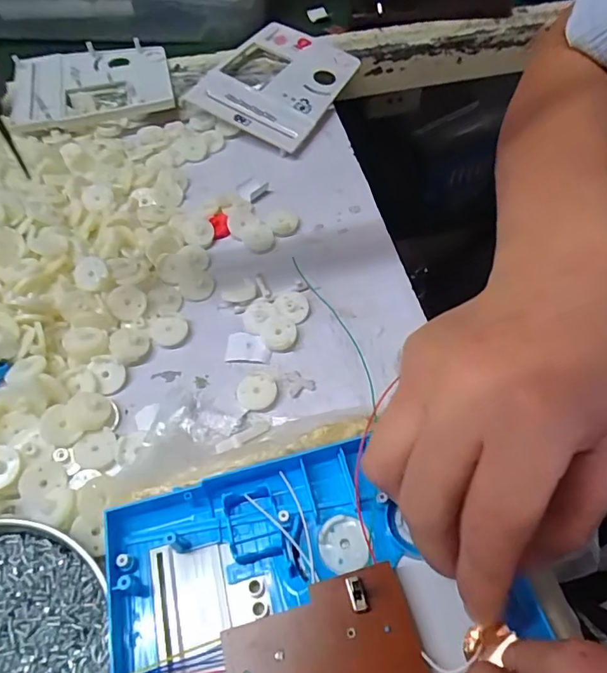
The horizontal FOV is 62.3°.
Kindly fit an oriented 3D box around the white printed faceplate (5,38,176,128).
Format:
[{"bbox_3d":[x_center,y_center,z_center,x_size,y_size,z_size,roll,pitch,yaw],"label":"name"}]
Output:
[{"bbox_3d":[-0.199,-0.232,0.467,0.146,0.025,0.113,-14,55,-10],"label":"white printed faceplate"}]

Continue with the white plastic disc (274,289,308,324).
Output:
[{"bbox_3d":[-0.008,-0.019,0.332,0.023,0.006,0.024,0,54,0],"label":"white plastic disc"}]

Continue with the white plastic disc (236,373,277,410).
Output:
[{"bbox_3d":[-0.027,0.032,0.295,0.022,0.007,0.021,0,54,0],"label":"white plastic disc"}]

